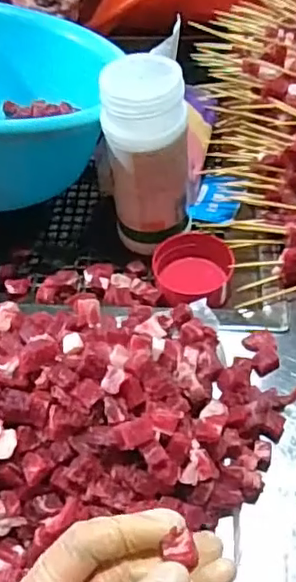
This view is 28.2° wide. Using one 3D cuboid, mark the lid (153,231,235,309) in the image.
[{"bbox_3d":[0.037,-0.017,0.486,0.063,0.033,0.054,-7,53,-2],"label":"lid"}]

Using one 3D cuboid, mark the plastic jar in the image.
[{"bbox_3d":[0.001,-0.104,0.471,0.062,0.146,0.063,-2,53,3],"label":"plastic jar"}]

